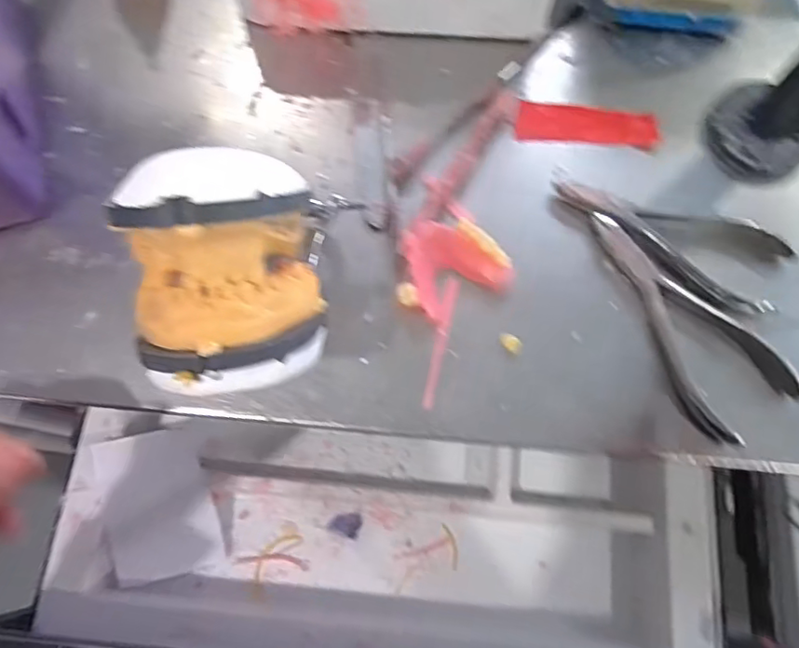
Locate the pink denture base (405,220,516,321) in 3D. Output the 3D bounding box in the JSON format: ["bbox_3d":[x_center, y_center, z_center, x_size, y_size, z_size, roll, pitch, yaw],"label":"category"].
[{"bbox_3d":[0.028,-0.032,0.291,0.049,0.017,0.046,-25,75,-8],"label":"pink denture base"}]

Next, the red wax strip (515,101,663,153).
[{"bbox_3d":[0.109,-0.116,0.330,0.081,0.006,0.025,4,86,4],"label":"red wax strip"}]

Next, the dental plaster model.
[{"bbox_3d":[-0.066,-0.023,0.211,0.070,0.062,0.086,-7,104,4],"label":"dental plaster model"}]

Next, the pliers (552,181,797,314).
[{"bbox_3d":[0.143,-0.047,0.304,0.124,0.008,0.050,18,74,5],"label":"pliers"}]

